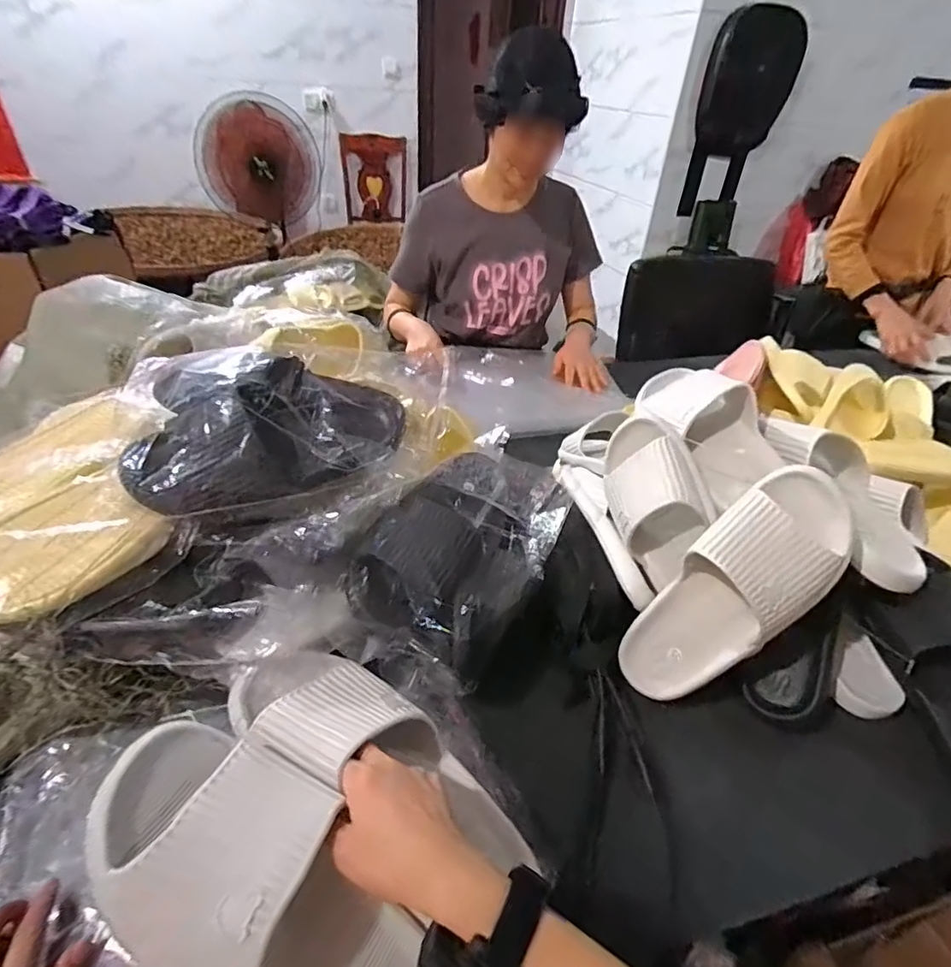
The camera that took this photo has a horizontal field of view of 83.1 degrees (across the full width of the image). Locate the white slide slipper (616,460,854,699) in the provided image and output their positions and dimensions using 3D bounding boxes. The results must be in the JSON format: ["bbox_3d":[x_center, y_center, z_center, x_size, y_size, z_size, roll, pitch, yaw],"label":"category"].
[{"bbox_3d":[0.243,0.106,0.522,0.089,0.274,0.103,20,24,-39],"label":"white slide slipper"}]

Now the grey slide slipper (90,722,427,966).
[{"bbox_3d":[-0.116,0.267,0.325,0.280,0.070,0.109,46,47,3],"label":"grey slide slipper"}]

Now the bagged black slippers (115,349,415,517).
[{"bbox_3d":[-0.204,-0.048,0.547,0.263,0.111,0.142,-6,39,-13],"label":"bagged black slippers"}]

